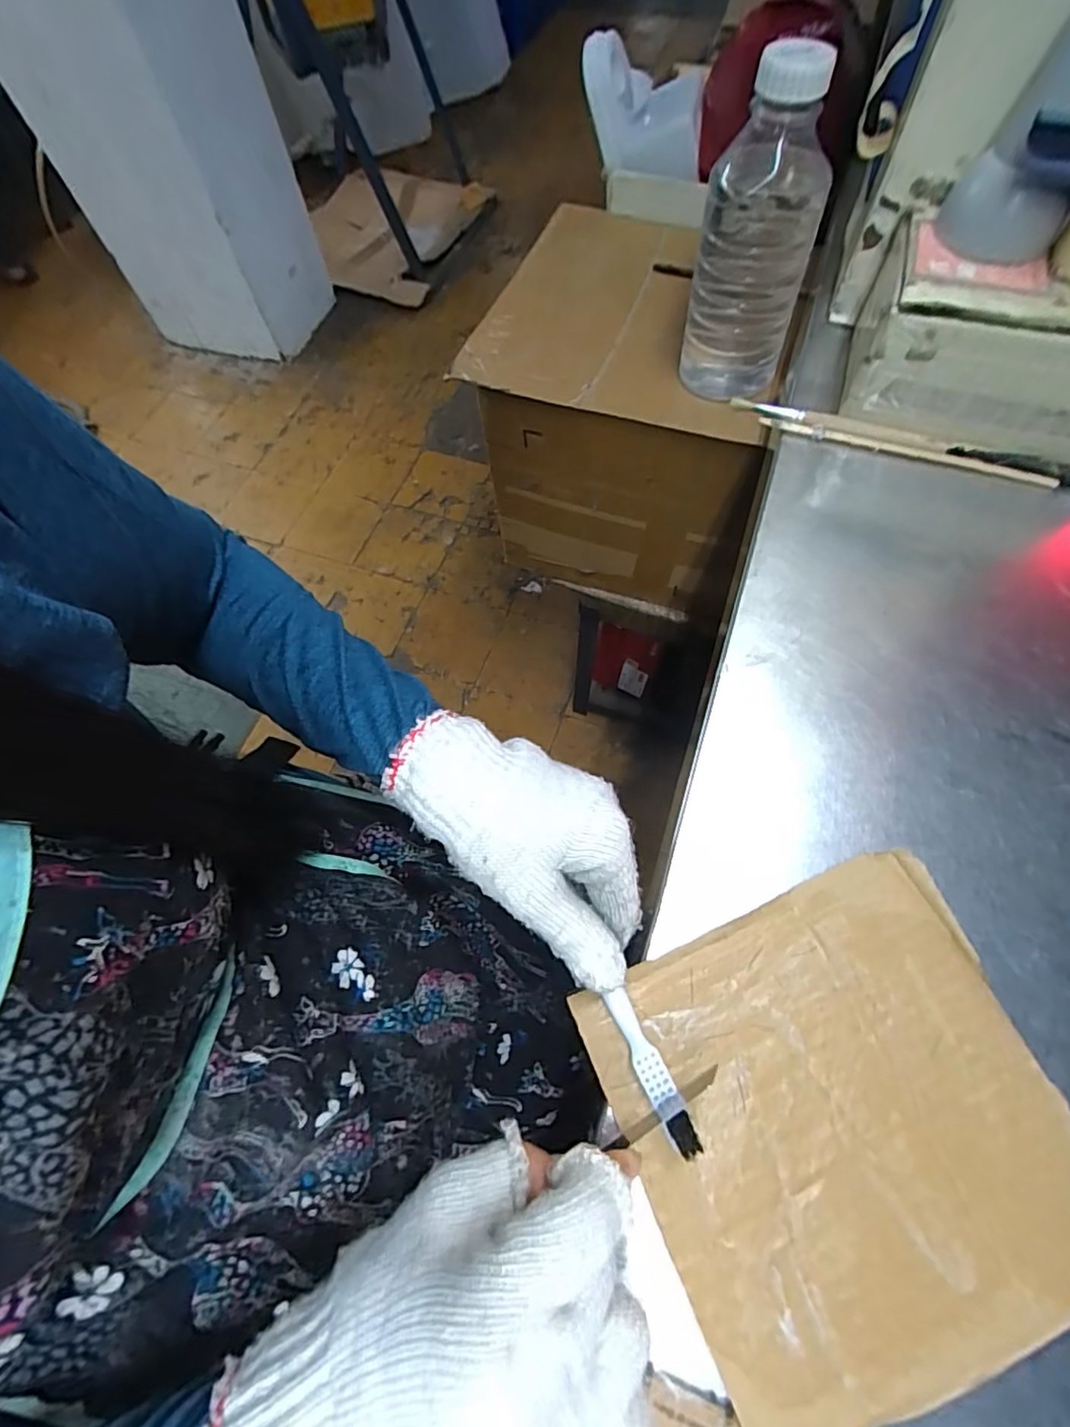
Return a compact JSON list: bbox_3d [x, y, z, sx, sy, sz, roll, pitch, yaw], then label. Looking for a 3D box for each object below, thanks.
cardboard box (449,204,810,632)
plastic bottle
[{"bbox_3d":[0.120,-0.368,0.730,0.325,0.292,0.336,17,68,10],"label":"cardboard box"},{"bbox_3d":[0.180,-0.380,0.469,0.088,0.217,0.068,12,68,9],"label":"plastic bottle"}]

